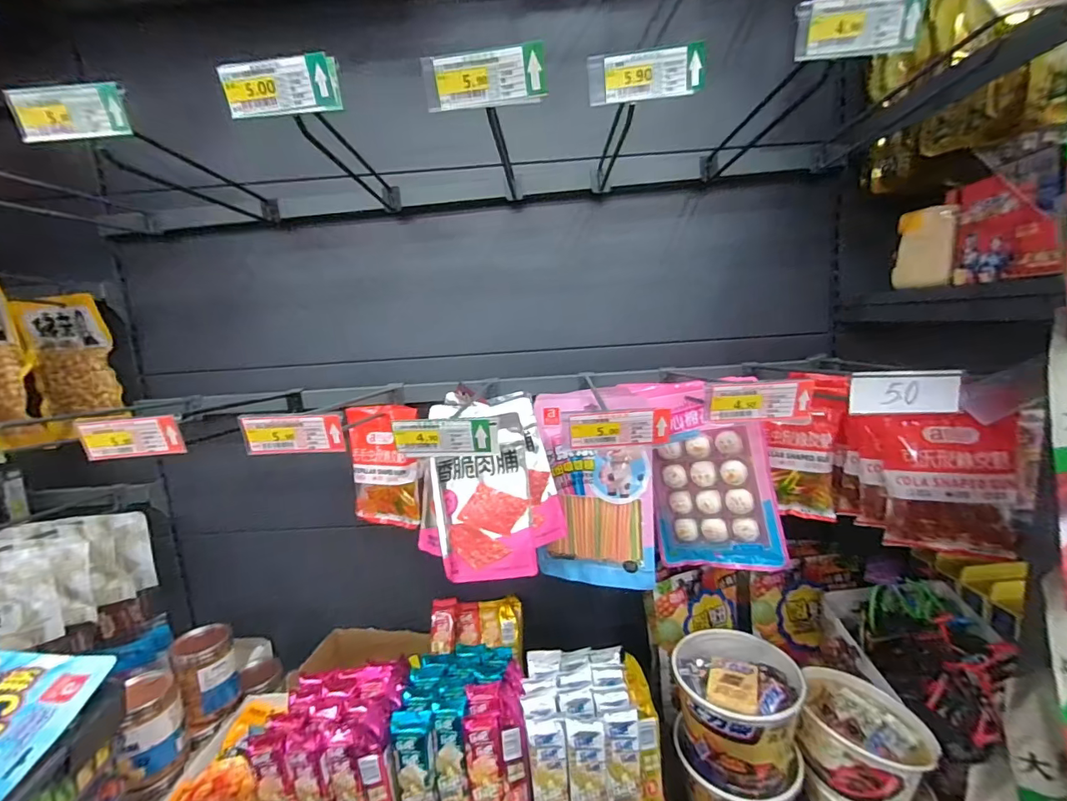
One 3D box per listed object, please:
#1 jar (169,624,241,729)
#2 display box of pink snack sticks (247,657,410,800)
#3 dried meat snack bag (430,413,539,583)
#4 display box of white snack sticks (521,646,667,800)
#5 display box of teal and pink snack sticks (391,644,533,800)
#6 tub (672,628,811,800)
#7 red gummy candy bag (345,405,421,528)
[{"bbox_3d":[-0.502,0.422,0.716,0.074,0.110,0.084,-12,13,-41],"label":"jar"},{"bbox_3d":[-0.237,0.471,0.589,0.153,0.200,0.130,-4,10,-1],"label":"display box of pink snack sticks"},{"bbox_3d":[-0.067,0.120,0.562,0.128,0.183,0.022,-10,-14,16],"label":"dried meat snack bag"},{"bbox_3d":[0.075,0.453,0.592,0.154,0.194,0.142,-4,10,0],"label":"display box of white snack sticks"},{"bbox_3d":[-0.083,0.464,0.605,0.151,0.197,0.164,-4,10,-3],"label":"display box of teal and pink snack sticks"},{"bbox_3d":[0.260,0.397,0.588,0.139,0.130,0.130,-2,10,8],"label":"tub"},{"bbox_3d":[-0.232,0.102,0.713,0.127,0.184,0.027,-4,1,23],"label":"red gummy candy bag"}]

